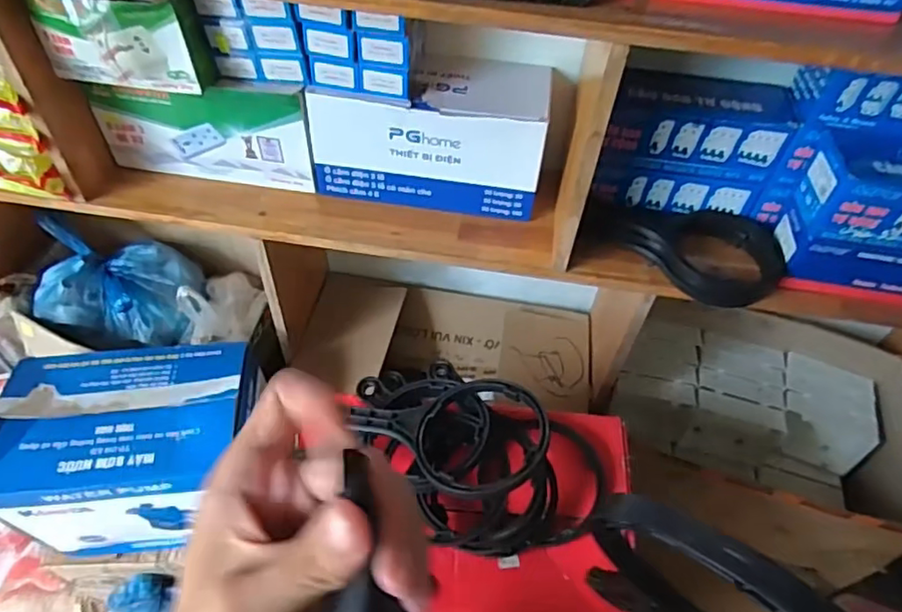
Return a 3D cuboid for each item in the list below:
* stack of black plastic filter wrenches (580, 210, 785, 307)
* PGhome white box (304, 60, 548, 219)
[{"bbox_3d":[0.294,-0.079,0.751,0.223,0.047,0.130,31,55,20],"label":"stack of black plastic filter wrenches"},{"bbox_3d":[-0.026,-0.220,0.760,0.280,0.145,0.125,7,50,2],"label":"PGhome white box"}]

